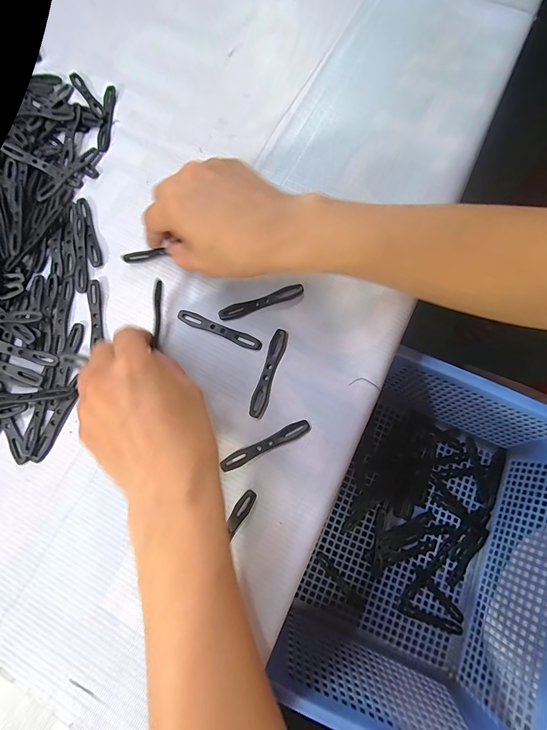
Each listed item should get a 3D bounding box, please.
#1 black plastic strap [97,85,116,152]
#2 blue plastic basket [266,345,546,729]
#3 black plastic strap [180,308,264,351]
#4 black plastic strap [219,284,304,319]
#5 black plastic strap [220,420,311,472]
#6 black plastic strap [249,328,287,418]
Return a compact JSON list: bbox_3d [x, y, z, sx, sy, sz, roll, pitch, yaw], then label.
[{"bbox_3d":[-0.153,-0.227,0.320,0.010,0.005,0.068,2,78,1],"label":"black plastic strap"},{"bbox_3d":[0.159,0.168,0.340,0.242,0.111,0.294,24,79,6],"label":"blue plastic basket"},{"bbox_3d":[-0.042,-0.028,0.271,0.070,0.004,0.011,22,79,6],"label":"black plastic strap"},{"bbox_3d":[-0.010,-0.050,0.275,0.068,0.004,0.011,-18,78,-3],"label":"black plastic strap"},{"bbox_3d":[-0.005,0.058,0.251,0.067,0.004,0.010,-25,78,-5],"label":"black plastic strap"},{"bbox_3d":[-0.004,0.005,0.263,0.011,0.004,0.069,17,78,4],"label":"black plastic strap"}]

